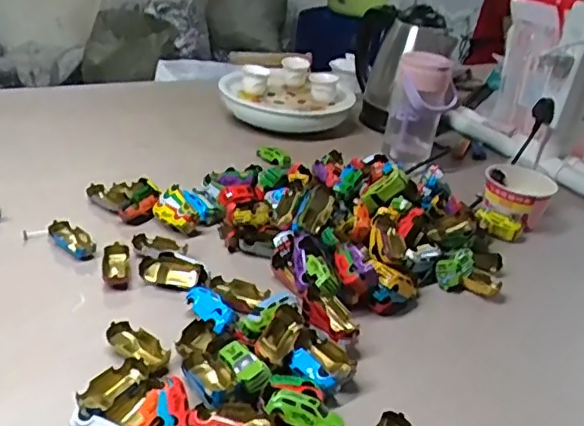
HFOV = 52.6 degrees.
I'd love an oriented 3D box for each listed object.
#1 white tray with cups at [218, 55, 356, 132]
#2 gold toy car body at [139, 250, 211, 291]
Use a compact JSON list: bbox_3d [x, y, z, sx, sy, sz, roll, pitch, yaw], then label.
[{"bbox_3d":[-0.013,-0.215,1.054,0.227,0.069,0.218,20,31,21],"label":"white tray with cups"},{"bbox_3d":[-0.128,0.064,0.645,0.076,0.026,0.029,11,29,6],"label":"gold toy car body"}]

